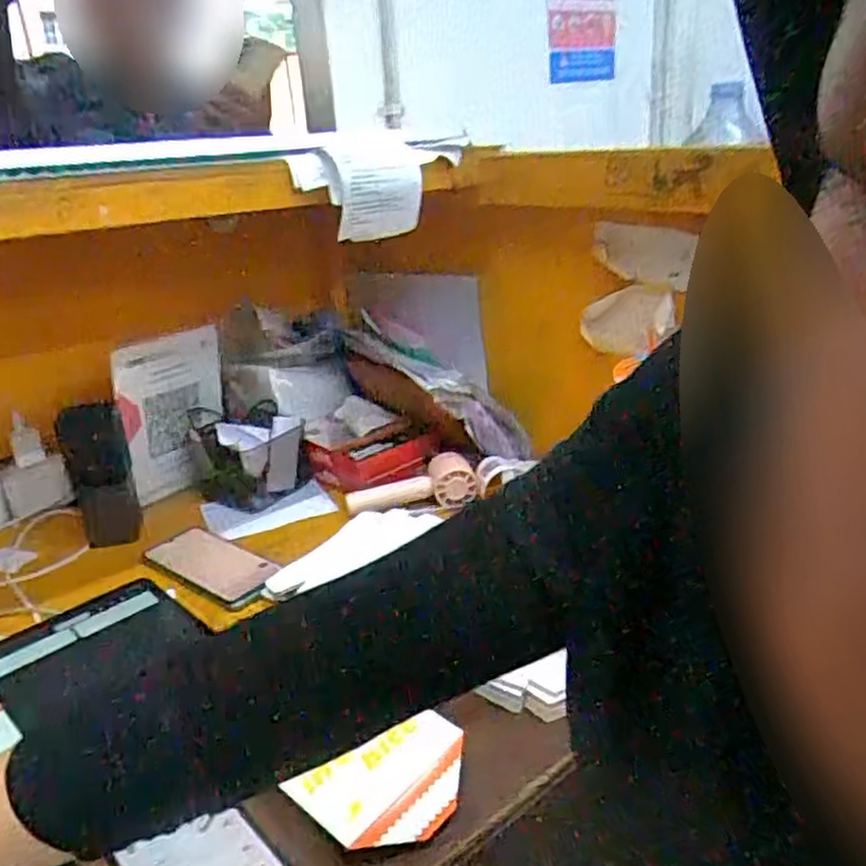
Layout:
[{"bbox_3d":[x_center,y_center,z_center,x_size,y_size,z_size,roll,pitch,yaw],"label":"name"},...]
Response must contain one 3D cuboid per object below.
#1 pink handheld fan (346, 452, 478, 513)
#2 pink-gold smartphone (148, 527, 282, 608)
[{"bbox_3d":[-0.026,0.058,0.860,0.149,0.044,0.038,-6,22,-5],"label":"pink handheld fan"},{"bbox_3d":[-0.232,0.136,0.783,0.168,0.005,0.074,16,29,40],"label":"pink-gold smartphone"}]

